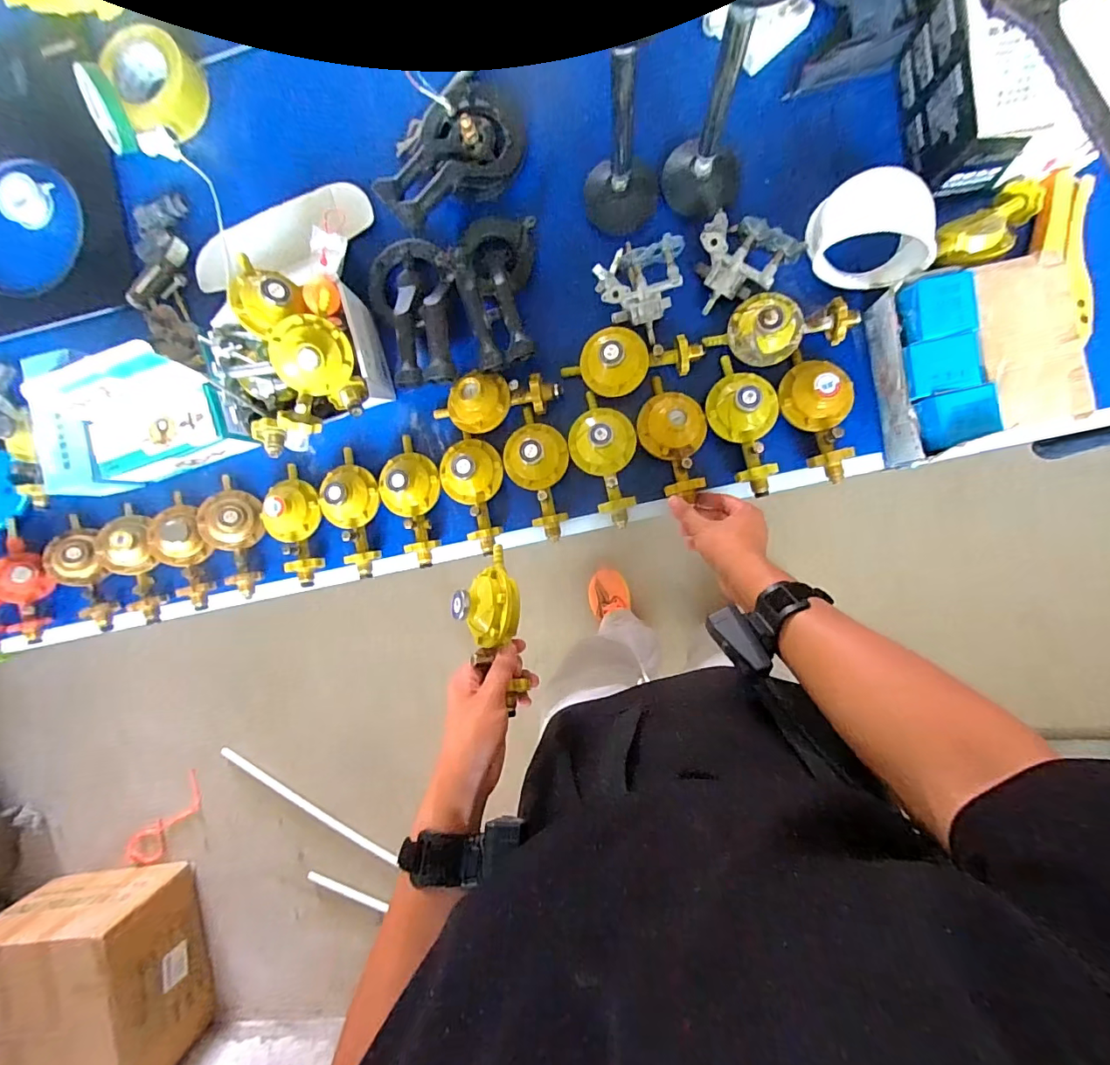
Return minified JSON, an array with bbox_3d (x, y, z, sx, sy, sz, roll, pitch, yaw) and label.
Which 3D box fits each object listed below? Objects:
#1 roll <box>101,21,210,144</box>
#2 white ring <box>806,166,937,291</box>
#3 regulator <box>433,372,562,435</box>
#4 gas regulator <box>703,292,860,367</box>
[{"bbox_3d":[-0.562,-0.633,0.699,0.118,0.059,0.129,0,92,7],"label":"roll"},{"bbox_3d":[0.365,-0.345,0.573,0.133,0.077,0.118,7,83,38],"label":"white ring"},{"bbox_3d":[-0.079,-0.170,0.636,0.170,0.049,0.073,-18,90,7],"label":"regulator"},{"bbox_3d":[0.272,-0.251,0.582,0.169,0.045,0.084,-16,90,7],"label":"gas regulator"}]

